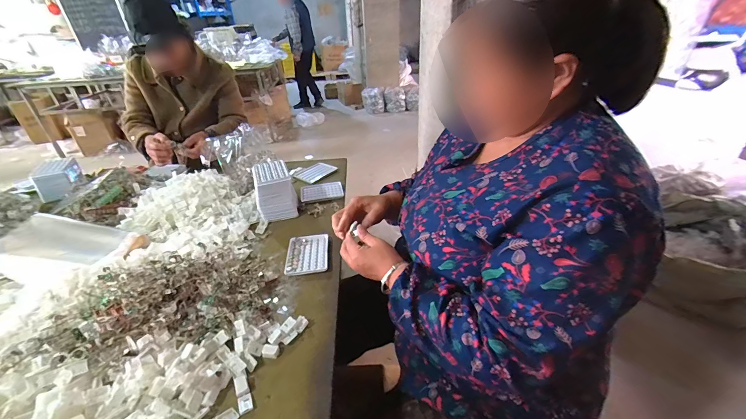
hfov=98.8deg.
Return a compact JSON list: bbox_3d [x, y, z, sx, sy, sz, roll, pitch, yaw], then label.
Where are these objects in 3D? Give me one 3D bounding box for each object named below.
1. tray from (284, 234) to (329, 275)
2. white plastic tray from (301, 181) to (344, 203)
[{"bbox_3d":[-0.154,0.103,0.754,0.097,0.011,0.129,-6,33,-5],"label":"tray"},{"bbox_3d":[-0.159,-0.055,0.995,0.130,0.016,0.091,-9,34,-9],"label":"white plastic tray"}]

